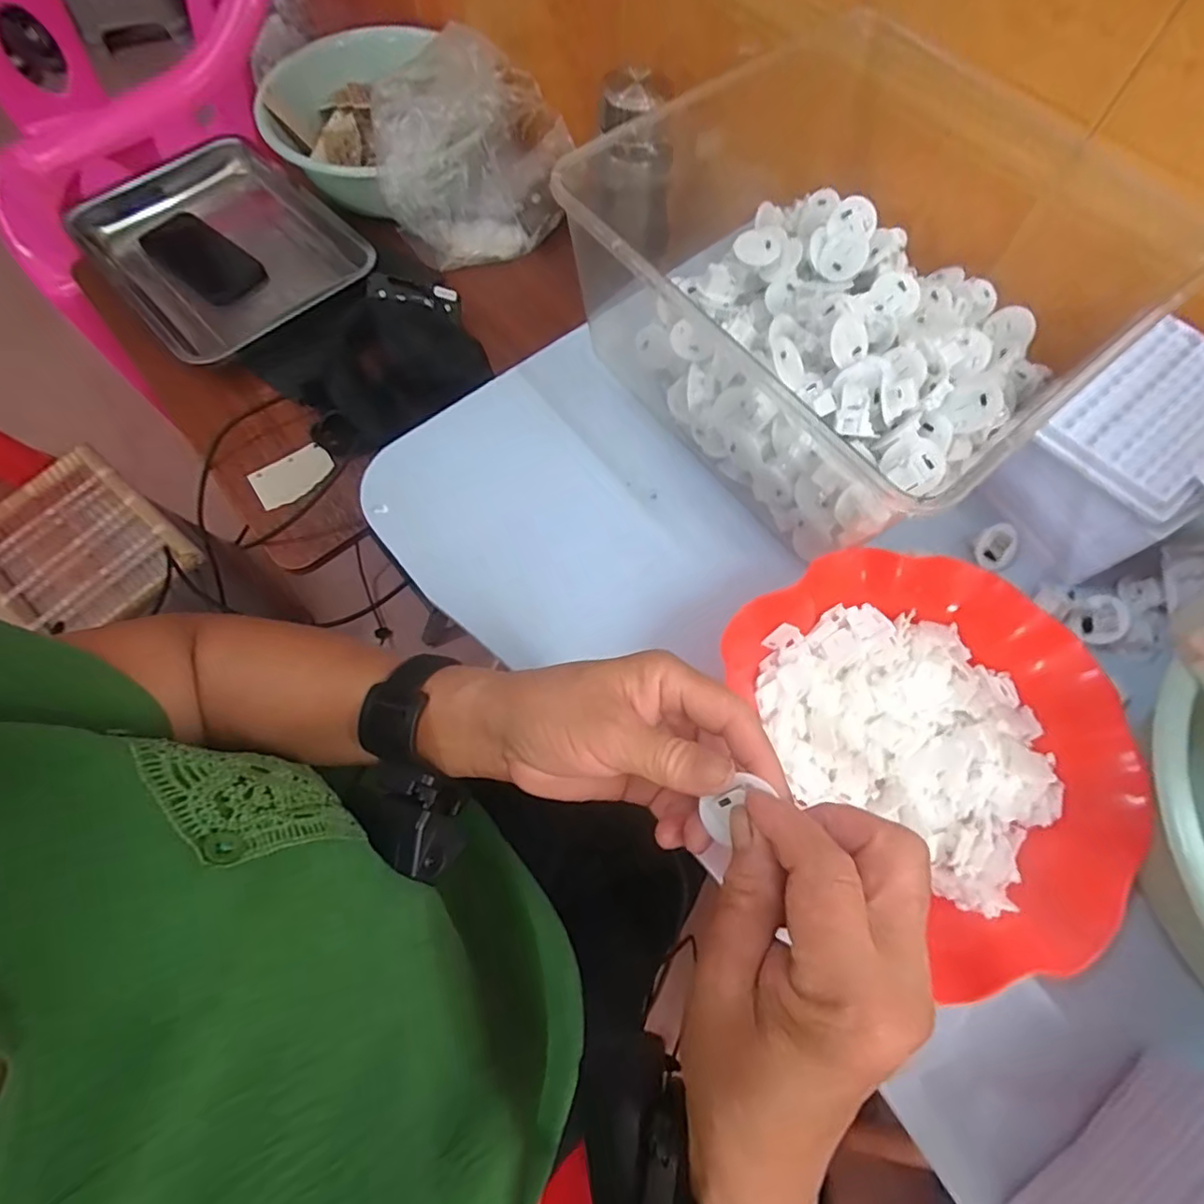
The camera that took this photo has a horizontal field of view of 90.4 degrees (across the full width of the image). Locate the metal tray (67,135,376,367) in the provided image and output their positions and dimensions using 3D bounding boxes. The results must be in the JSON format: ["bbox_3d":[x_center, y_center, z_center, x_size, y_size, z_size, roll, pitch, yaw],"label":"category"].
[{"bbox_3d":[-0.458,-0.427,0.741,0.255,0.080,0.313,-42,74,-14],"label":"metal tray"}]

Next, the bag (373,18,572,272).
[{"bbox_3d":[-0.147,-0.533,0.722,0.214,0.157,0.153,3,68,2],"label":"bag"}]

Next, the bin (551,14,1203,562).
[{"bbox_3d":[0.164,-0.239,0.435,0.307,0.127,0.372,-35,72,-12],"label":"bin"}]

